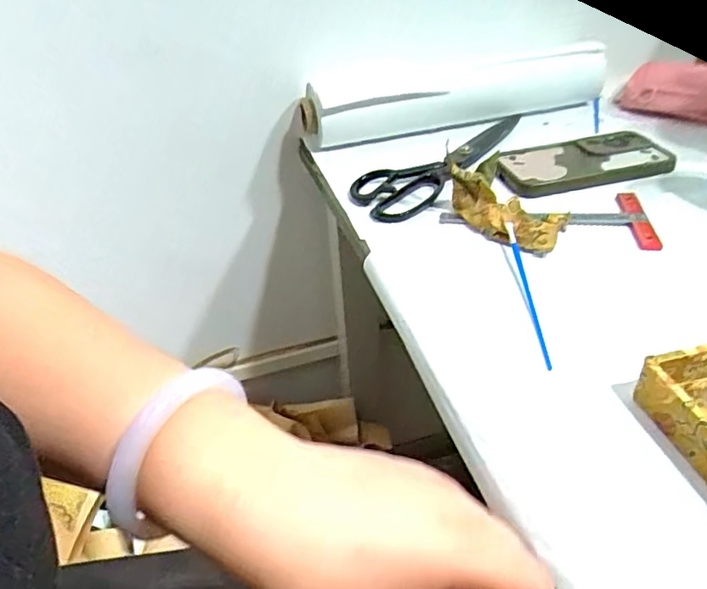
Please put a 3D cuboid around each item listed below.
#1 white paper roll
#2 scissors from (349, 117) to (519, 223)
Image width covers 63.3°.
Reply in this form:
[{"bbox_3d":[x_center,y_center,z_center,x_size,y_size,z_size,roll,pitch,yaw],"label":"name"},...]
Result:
[{"bbox_3d":[0.120,-0.224,0.645,0.353,0.068,0.060,-11,37,-8],"label":"white paper roll"},{"bbox_3d":[0.098,-0.136,0.577,0.239,0.024,0.080,-32,45,-31],"label":"scissors"}]

